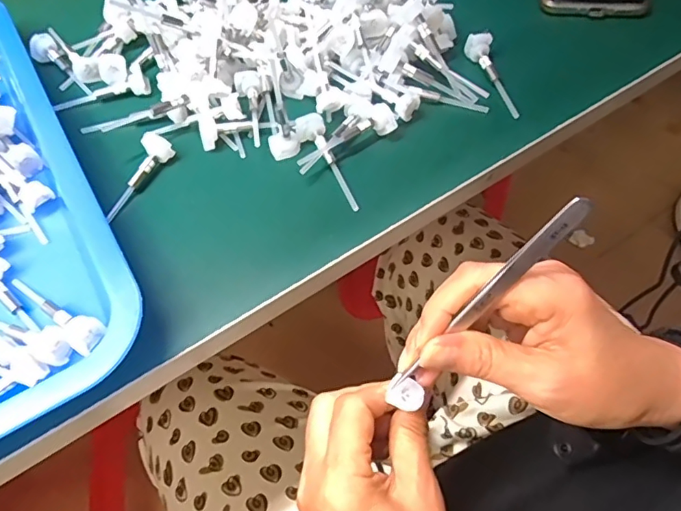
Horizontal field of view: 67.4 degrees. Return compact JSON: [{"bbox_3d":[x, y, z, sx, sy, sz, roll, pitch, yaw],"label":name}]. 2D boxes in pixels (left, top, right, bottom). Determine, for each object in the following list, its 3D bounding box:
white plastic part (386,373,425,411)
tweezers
[{"bbox_3d":[0.035,0.072,0.268,0.019,0.007,0.016,23,66,8],"label":"white plastic part"},{"bbox_3d":[0.066,0.023,0.238,0.009,0.007,0.128,47,117,18],"label":"tweezers"}]

